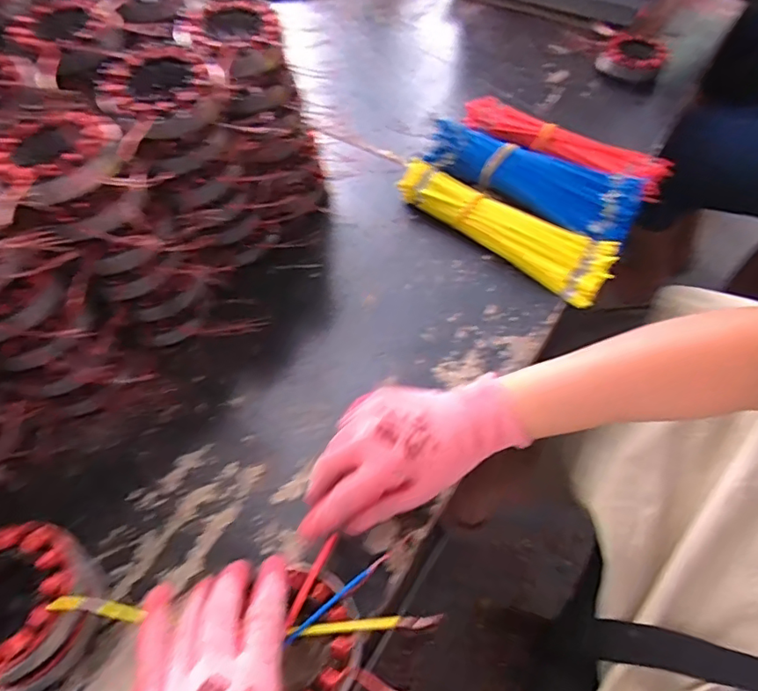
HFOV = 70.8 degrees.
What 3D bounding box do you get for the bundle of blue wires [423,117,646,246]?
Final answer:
[{"bbox_3d":[0.166,-0.186,0.595,0.241,0.052,0.087,30,60,19],"label":"bundle of blue wires"}]

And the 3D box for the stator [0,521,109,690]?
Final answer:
[{"bbox_3d":[-0.229,0.166,0.339,0.091,0.057,0.086,-30,60,-19],"label":"stator"}]

